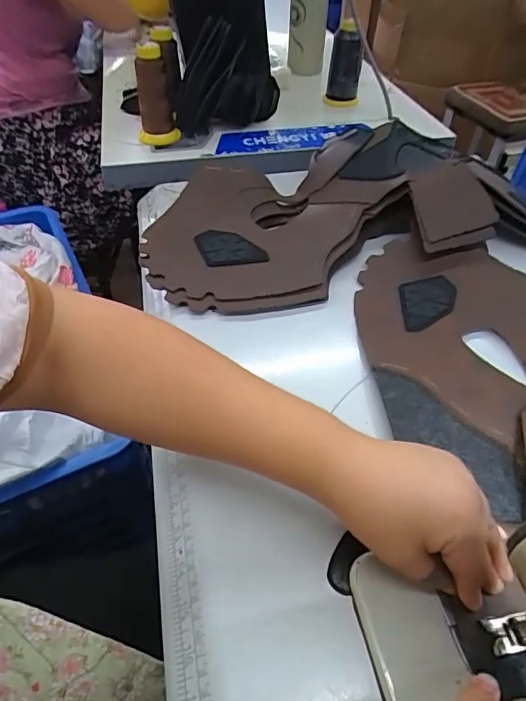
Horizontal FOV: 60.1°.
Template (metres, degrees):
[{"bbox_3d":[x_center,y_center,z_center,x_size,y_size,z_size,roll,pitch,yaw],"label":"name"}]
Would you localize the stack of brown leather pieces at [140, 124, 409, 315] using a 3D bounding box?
[{"bbox_3d":[0.022,-0.169,0.548,0.220,0.060,0.361,29,58,27],"label":"stack of brown leather pieces"}]

